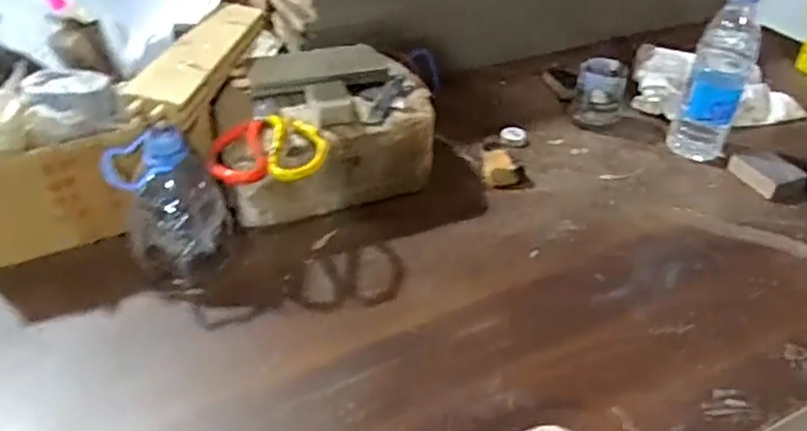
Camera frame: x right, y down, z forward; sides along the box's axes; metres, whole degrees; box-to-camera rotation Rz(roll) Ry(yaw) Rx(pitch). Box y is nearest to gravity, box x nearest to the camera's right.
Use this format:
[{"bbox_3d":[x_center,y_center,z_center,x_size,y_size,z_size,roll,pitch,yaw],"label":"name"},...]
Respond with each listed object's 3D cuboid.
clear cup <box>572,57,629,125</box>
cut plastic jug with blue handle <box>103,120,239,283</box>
[{"bbox_3d":[0.258,-0.160,0.872,0.063,0.073,0.059,3,41,-2],"label":"clear cup"},{"bbox_3d":[-0.213,-0.009,0.619,0.100,0.129,0.085,-12,44,-18],"label":"cut plastic jug with blue handle"}]

